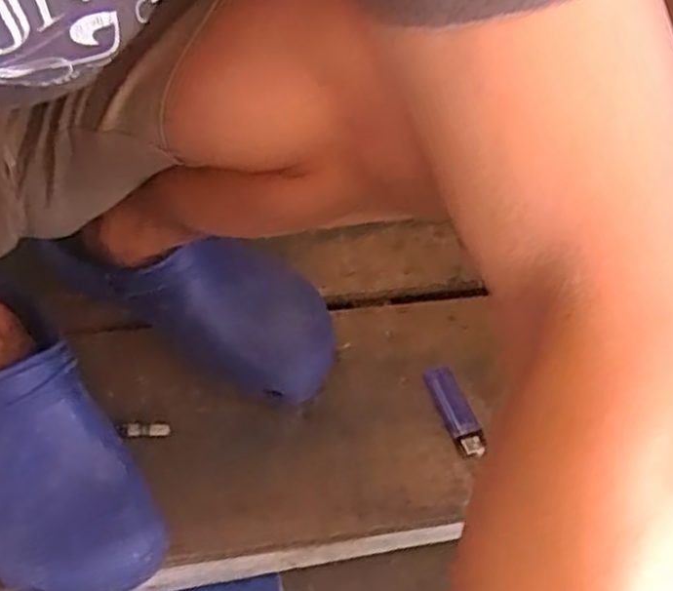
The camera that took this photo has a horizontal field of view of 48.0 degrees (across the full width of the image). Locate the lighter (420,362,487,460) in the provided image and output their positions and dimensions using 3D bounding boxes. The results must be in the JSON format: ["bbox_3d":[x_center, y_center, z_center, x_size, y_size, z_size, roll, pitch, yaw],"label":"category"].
[{"bbox_3d":[0.096,0.092,0.623,0.025,0.011,0.080,-14,59,-11],"label":"lighter"}]

